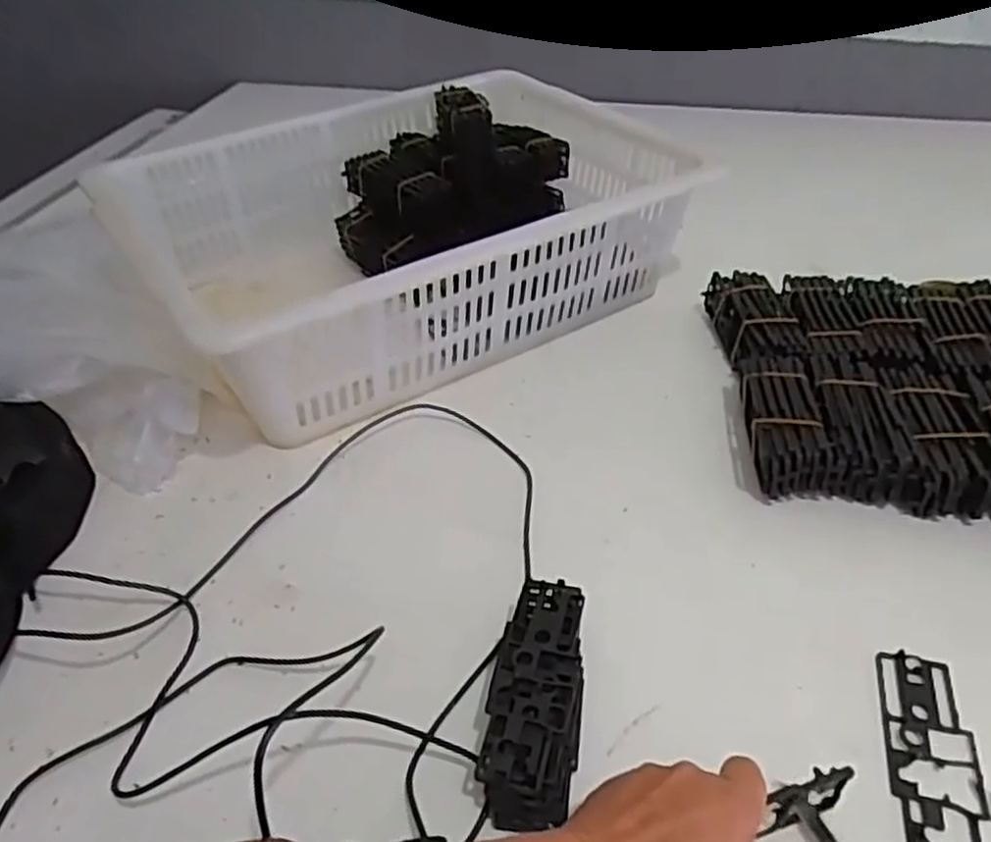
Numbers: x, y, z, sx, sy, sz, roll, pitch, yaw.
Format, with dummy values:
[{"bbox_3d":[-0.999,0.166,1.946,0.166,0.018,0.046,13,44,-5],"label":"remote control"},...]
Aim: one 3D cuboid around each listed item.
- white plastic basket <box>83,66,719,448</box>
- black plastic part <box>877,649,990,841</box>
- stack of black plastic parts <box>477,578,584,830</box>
[{"bbox_3d":[-0.090,-0.179,0.751,0.474,0.146,0.365,-24,45,-24],"label":"white plastic basket"},{"bbox_3d":[0.231,0.177,0.407,0.044,0.005,0.118,9,41,13],"label":"black plastic part"},{"bbox_3d":[0.023,0.153,0.424,0.047,0.036,0.135,4,39,9],"label":"stack of black plastic parts"}]

